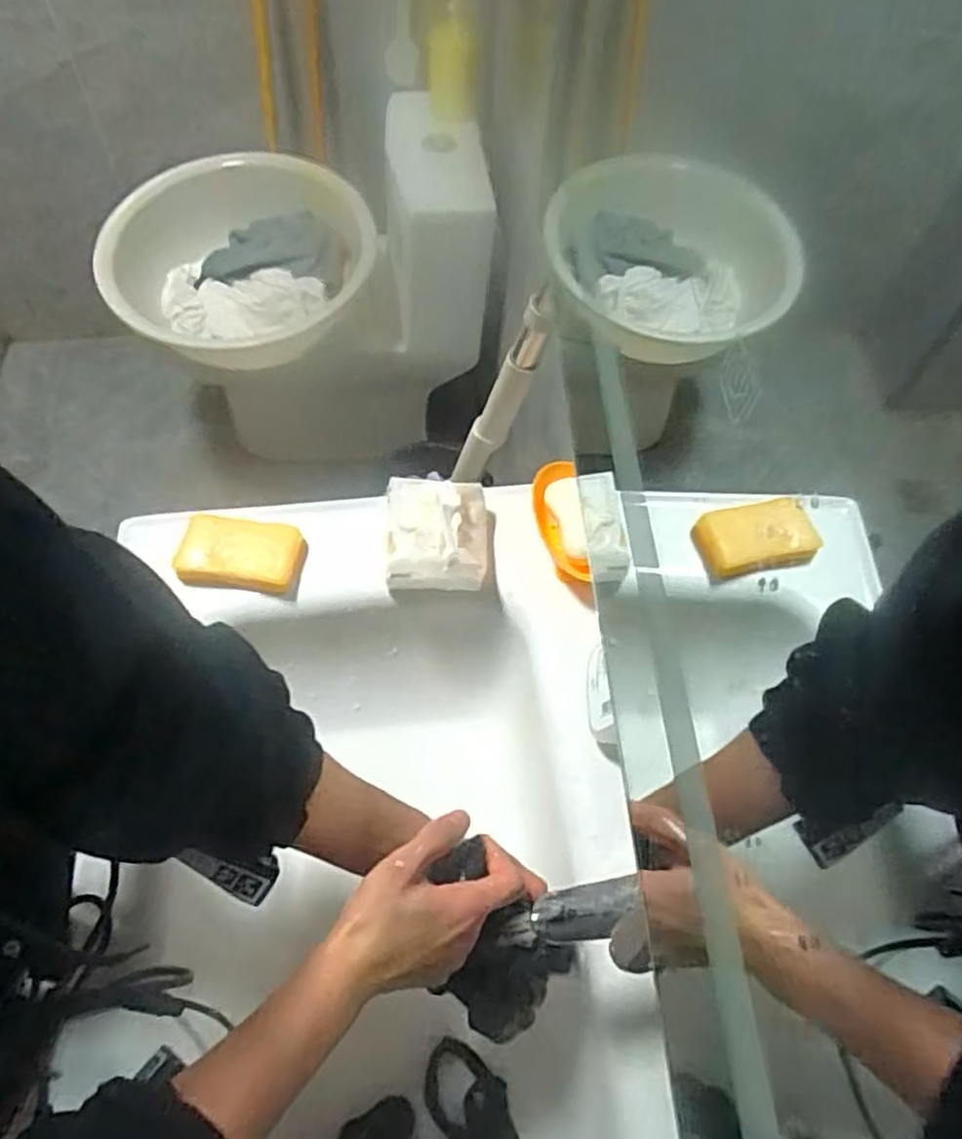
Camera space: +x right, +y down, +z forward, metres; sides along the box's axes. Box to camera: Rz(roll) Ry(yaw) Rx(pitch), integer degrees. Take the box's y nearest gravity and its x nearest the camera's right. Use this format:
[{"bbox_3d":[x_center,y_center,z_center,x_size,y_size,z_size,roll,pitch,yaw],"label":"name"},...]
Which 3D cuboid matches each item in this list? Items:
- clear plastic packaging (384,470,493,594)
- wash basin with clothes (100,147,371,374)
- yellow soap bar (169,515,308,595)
[{"bbox_3d":[-0.039,-0.036,0.665,0.097,0.049,0.102,4,62,0],"label":"clear plastic packaging"},{"bbox_3d":[-0.451,-0.547,1.319,0.462,0.158,0.439,1,62,-1],"label":"wash basin with clothes"},{"bbox_3d":[-0.223,-0.012,0.666,0.108,0.027,0.066,4,62,0],"label":"yellow soap bar"}]

